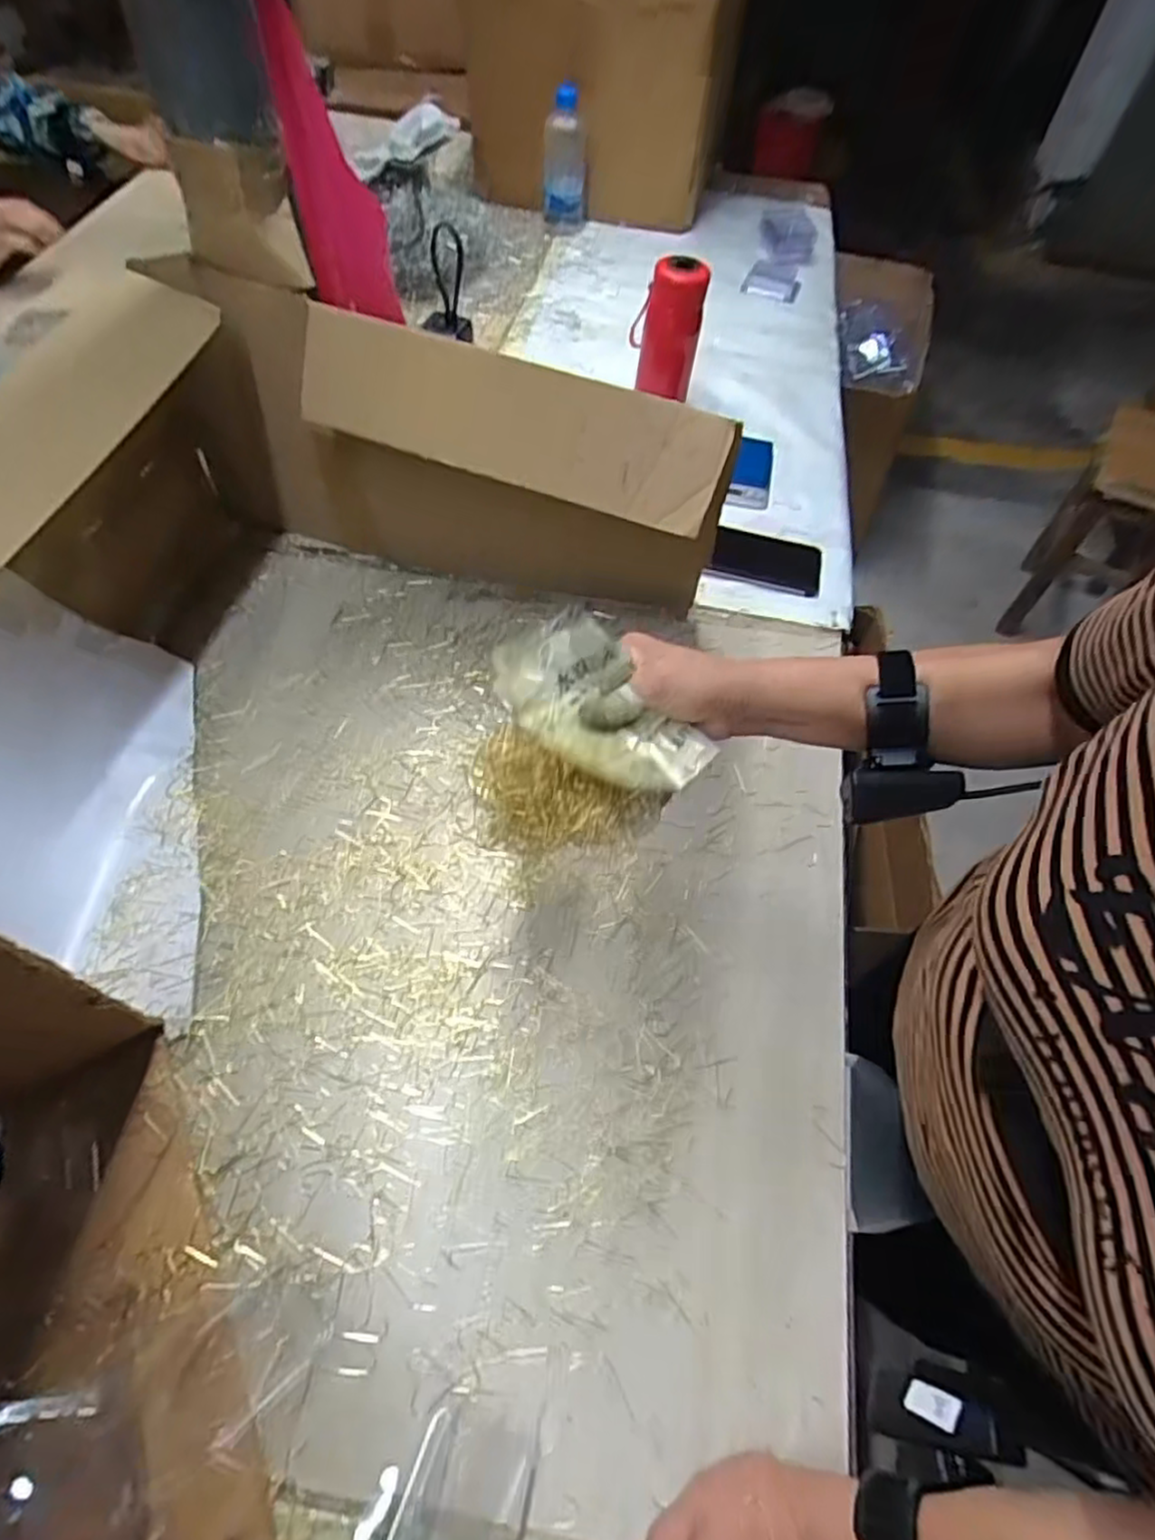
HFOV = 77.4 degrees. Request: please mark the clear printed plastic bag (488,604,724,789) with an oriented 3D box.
[{"bbox_3d":[0.012,-0.035,0.447,0.136,0.056,0.084,31,62,17],"label":"clear printed plastic bag"}]

